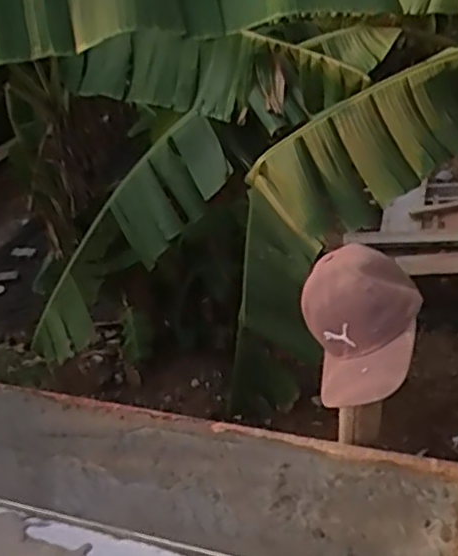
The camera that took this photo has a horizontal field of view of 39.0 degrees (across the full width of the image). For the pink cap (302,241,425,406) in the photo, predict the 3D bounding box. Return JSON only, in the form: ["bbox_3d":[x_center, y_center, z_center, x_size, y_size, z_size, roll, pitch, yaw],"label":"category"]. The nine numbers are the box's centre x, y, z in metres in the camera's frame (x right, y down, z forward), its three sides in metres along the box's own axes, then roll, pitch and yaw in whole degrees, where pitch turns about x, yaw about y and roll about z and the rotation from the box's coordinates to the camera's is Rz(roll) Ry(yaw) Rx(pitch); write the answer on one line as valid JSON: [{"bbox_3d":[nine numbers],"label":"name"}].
[{"bbox_3d":[0.195,0.063,0.945,0.178,0.220,0.130,-20,-10,33],"label":"pink cap"}]

